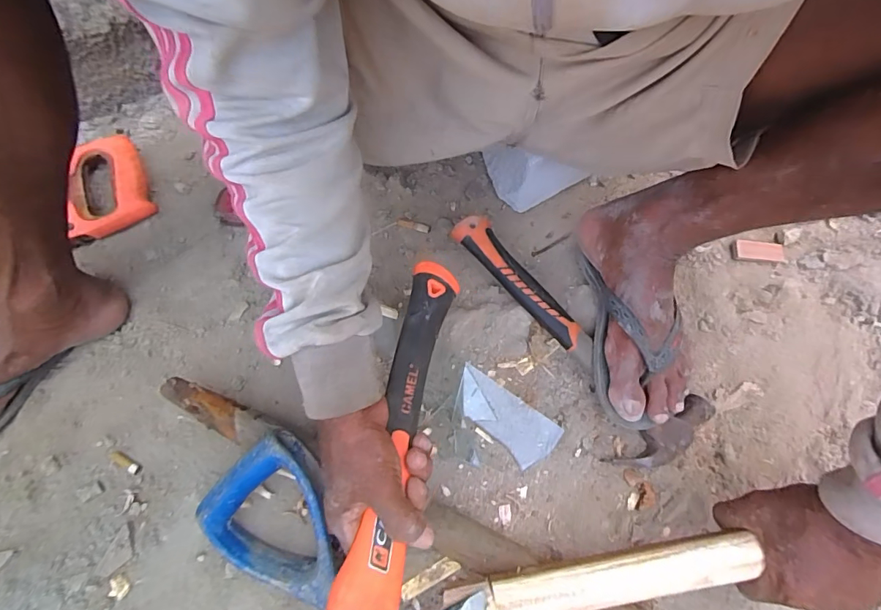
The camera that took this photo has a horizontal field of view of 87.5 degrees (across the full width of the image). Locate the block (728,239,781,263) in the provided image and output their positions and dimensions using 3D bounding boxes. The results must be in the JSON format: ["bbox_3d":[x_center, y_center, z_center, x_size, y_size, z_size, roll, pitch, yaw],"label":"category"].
[{"bbox_3d":[0.388,-0.066,0.563,0.063,0.013,0.021,3,67,2],"label":"block"}]

